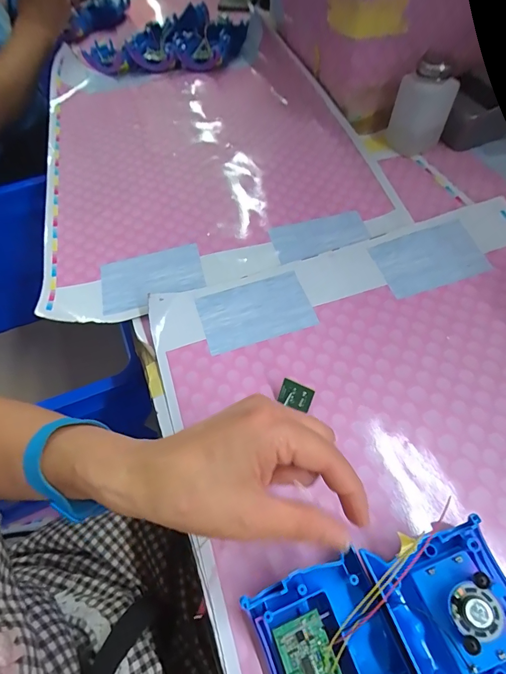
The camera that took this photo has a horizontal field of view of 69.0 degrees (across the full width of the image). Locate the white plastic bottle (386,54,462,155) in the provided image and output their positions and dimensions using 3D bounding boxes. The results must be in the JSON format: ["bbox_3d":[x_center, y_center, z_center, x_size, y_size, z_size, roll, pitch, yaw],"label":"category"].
[{"bbox_3d":[0.212,-0.289,0.460,0.058,0.096,0.049,-14,58,-4],"label":"white plastic bottle"}]

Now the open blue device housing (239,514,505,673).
[{"bbox_3d":[0.084,0.175,0.218,0.160,0.039,0.093,-18,59,-6],"label":"open blue device housing"}]

